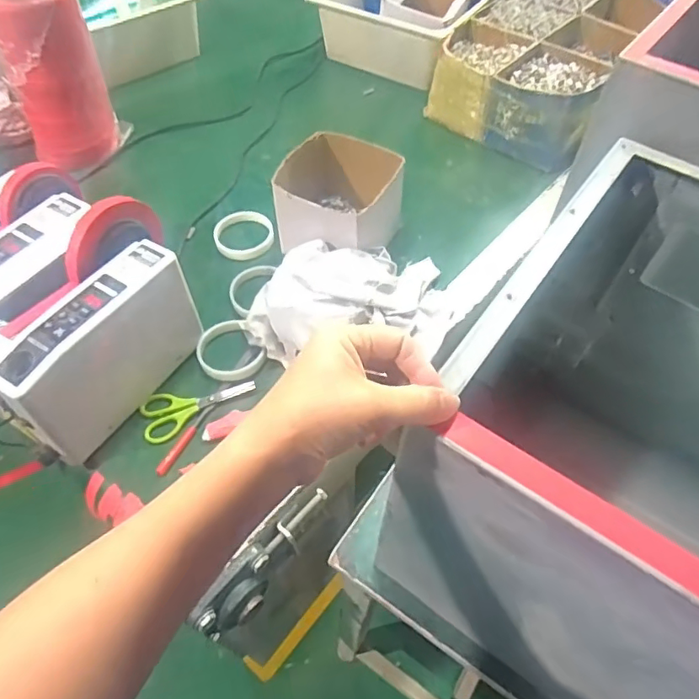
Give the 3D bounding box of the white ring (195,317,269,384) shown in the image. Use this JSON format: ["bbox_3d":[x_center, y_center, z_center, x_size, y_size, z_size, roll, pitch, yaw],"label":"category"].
[{"bbox_3d":[-0.145,0.005,0.667,0.071,0.018,0.078,0,56,0],"label":"white ring"}]

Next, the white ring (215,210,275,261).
[{"bbox_3d":[-0.153,-0.168,0.799,0.085,0.021,0.081,0,56,0],"label":"white ring"}]

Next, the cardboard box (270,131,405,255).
[{"bbox_3d":[-0.017,-0.197,0.736,0.144,0.097,0.148,29,60,18],"label":"cardboard box"}]

